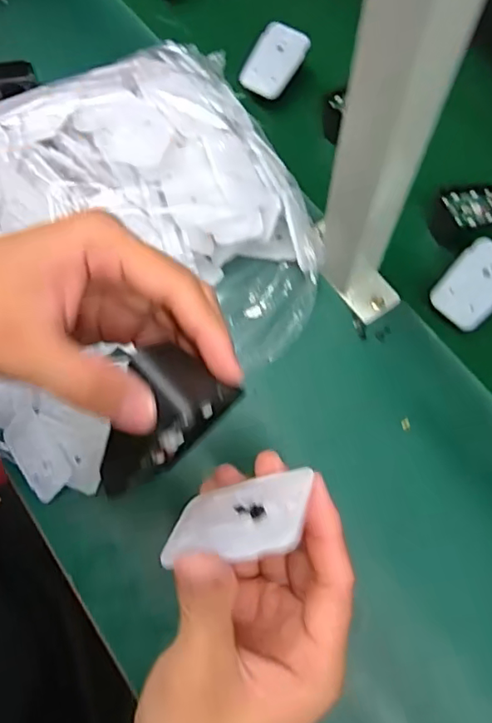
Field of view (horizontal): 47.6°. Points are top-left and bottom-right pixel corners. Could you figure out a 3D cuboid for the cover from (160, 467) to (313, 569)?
[{"bbox_3d":[-0.005,0.065,0.231,0.061,0.004,0.041,-15,30,25],"label":"cover"}]

